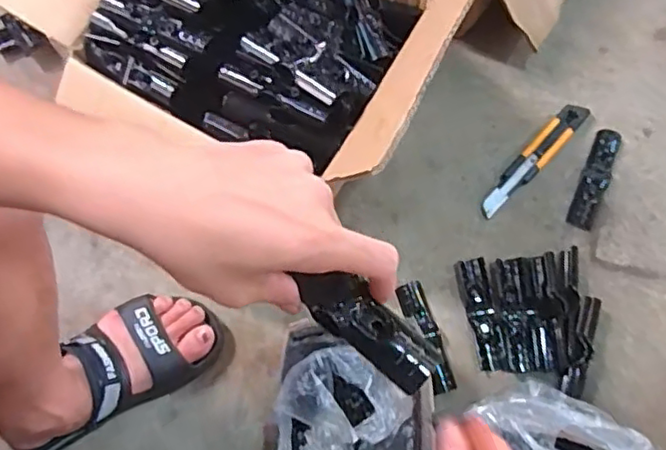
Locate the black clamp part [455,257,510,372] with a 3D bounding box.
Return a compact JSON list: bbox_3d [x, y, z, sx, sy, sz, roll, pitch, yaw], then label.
[{"bbox_3d":[0.175,0.104,0.742,0.033,0.014,0.130,-11,76,-2],"label":"black clamp part"}]

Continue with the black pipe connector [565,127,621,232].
[{"bbox_3d":[0.325,-0.060,0.777,0.031,0.023,0.133,23,77,7],"label":"black pipe connector"}]

